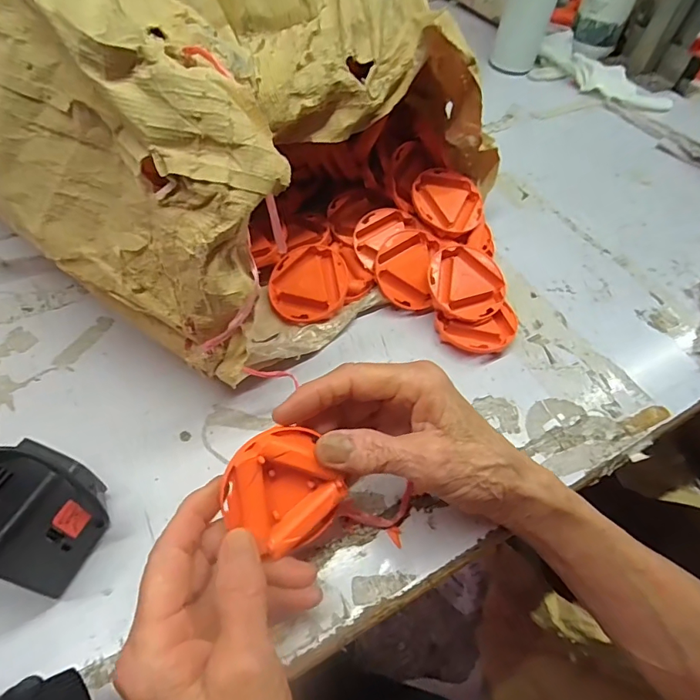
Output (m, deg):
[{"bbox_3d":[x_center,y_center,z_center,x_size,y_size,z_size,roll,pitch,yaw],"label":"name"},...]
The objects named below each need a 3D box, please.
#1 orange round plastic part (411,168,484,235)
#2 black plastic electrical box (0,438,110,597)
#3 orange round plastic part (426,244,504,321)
[{"bbox_3d":[0.084,-0.128,0.391,0.063,0.010,0.060,12,69,-8],"label":"orange round plastic part"},{"bbox_3d":[-0.170,0.077,0.230,0.074,0.077,0.054,20,55,9],"label":"black plastic electrical box"},{"bbox_3d":[0.091,-0.053,0.360,0.061,0.008,0.062,3,70,-10],"label":"orange round plastic part"}]

